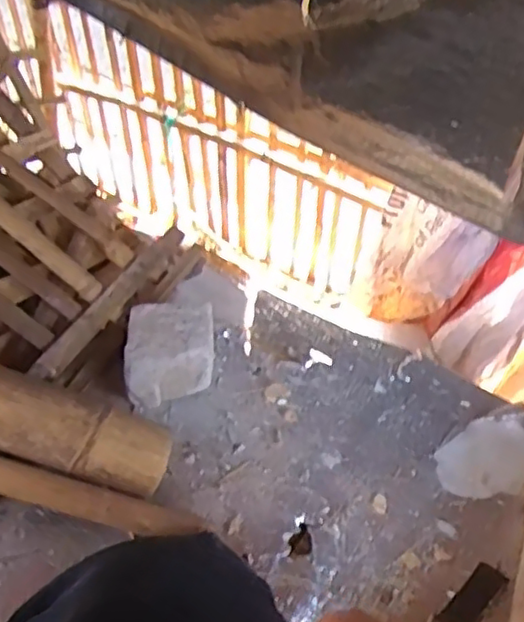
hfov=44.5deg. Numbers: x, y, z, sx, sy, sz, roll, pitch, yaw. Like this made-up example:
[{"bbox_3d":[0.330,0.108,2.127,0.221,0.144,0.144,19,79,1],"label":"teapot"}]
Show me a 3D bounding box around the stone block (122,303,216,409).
[{"bbox_3d":[-0.124,0.054,0.881,0.118,0.073,0.133,-1,43,-4],"label":"stone block"}]

